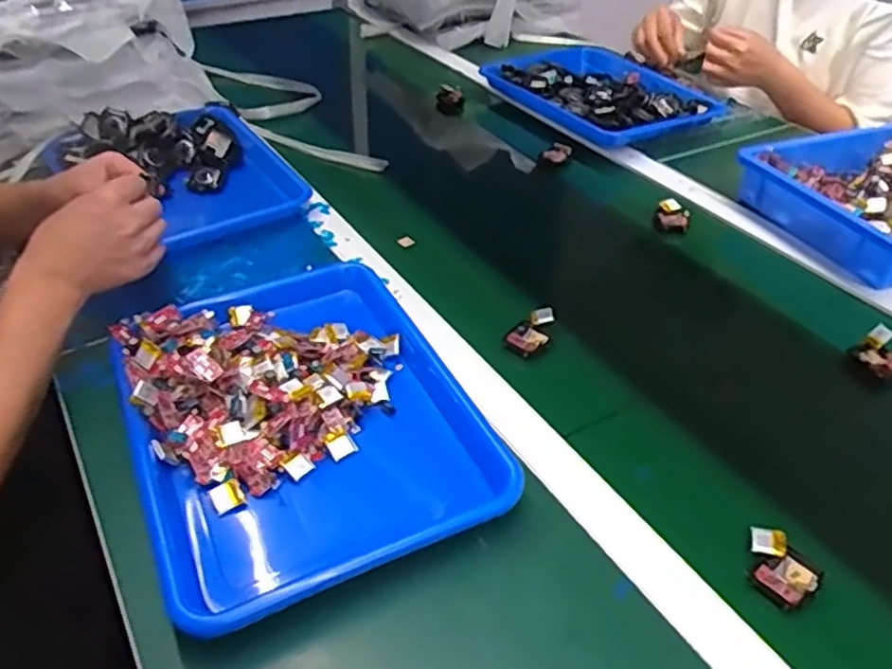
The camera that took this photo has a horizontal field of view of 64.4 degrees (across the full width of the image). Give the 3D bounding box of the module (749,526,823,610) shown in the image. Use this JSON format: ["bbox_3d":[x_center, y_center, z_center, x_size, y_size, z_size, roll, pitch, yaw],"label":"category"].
[{"bbox_3d":[0.229,0.159,0.485,0.044,0.015,0.051,-29,48,-32],"label":"module"}]

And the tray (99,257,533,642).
[{"bbox_3d":[-0.113,0.063,0.588,0.275,0.046,0.330,-17,43,-20],"label":"tray"}]

